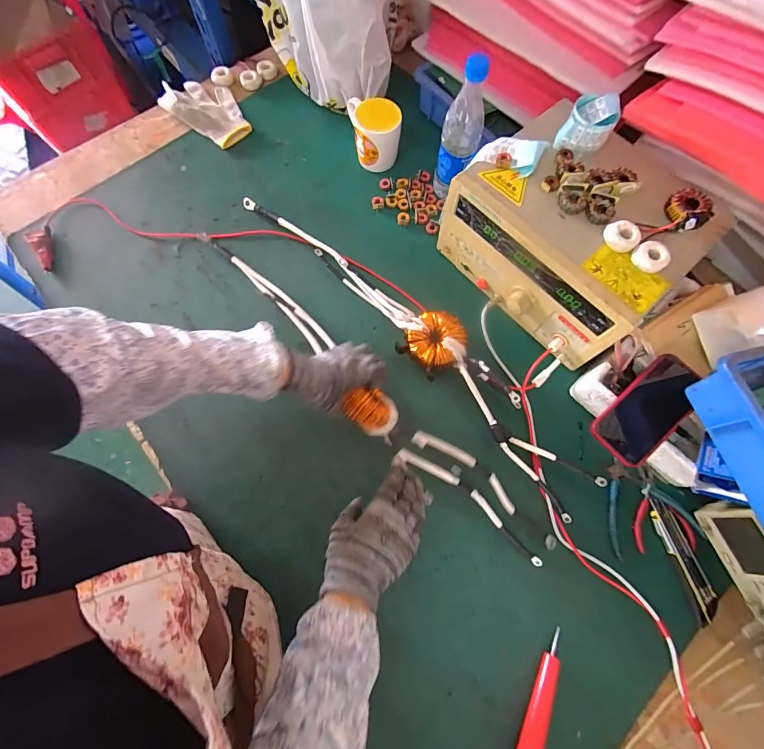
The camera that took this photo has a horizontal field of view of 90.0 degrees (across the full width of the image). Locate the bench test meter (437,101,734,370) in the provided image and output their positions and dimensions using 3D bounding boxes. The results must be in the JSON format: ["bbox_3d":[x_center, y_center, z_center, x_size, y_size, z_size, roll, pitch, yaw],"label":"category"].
[{"bbox_3d":[0.300,-0.216,0.603,0.272,0.173,0.322,-36,76,-12],"label":"bench test meter"}]

